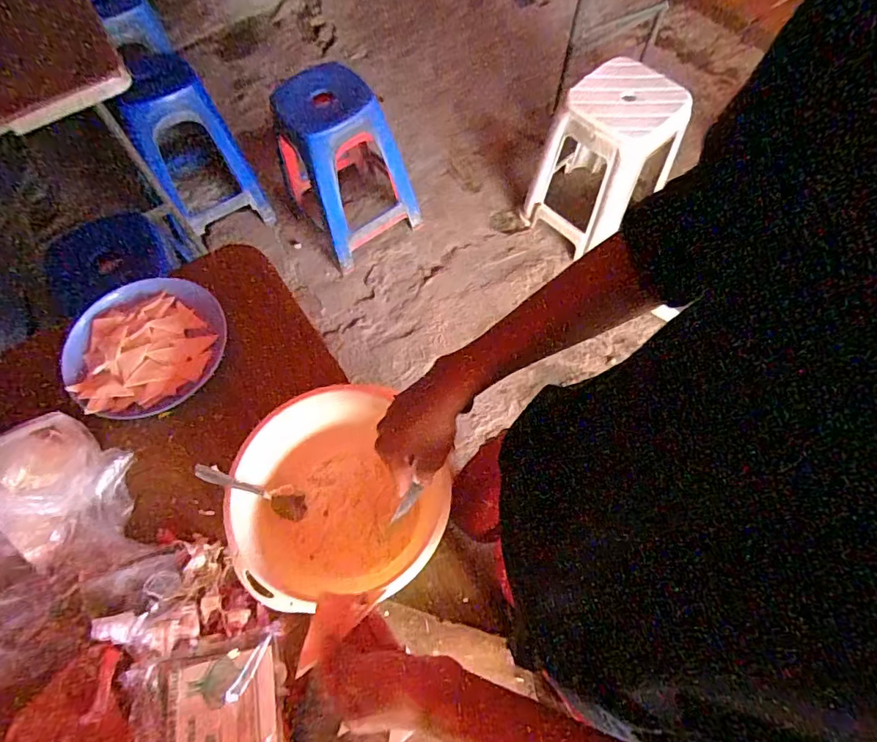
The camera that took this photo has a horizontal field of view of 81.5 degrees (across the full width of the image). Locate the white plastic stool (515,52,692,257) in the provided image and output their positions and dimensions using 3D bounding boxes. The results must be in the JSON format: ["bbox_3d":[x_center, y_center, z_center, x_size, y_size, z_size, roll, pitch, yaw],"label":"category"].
[{"bbox_3d":[0.488,-0.623,1.514,0.326,0.410,0.269,-38,68,-15],"label":"white plastic stool"}]

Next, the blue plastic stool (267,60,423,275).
[{"bbox_3d":[-0.280,-0.630,1.546,0.306,0.471,0.270,-35,67,-14],"label":"blue plastic stool"}]

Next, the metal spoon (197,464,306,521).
[{"bbox_3d":[-0.212,0.140,0.584,0.017,0.151,0.031,-6,60,31],"label":"metal spoon"}]

